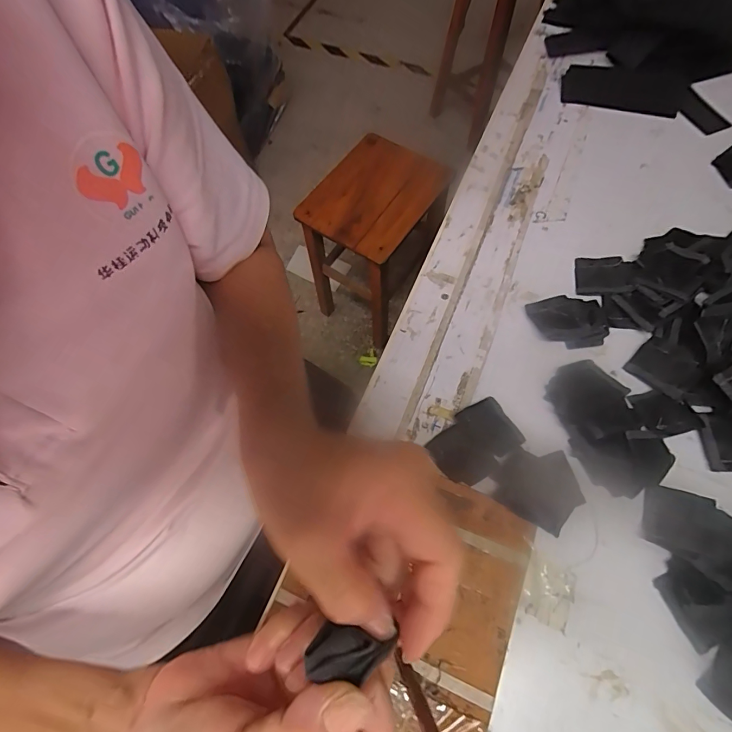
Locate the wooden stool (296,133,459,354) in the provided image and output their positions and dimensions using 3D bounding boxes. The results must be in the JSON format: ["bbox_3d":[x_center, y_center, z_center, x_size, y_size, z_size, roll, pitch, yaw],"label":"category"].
[{"bbox_3d":[0.037,-0.302,1.122,0.274,0.466,0.339,26,69,12],"label":"wooden stool"}]

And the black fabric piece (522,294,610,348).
[{"bbox_3d":[0.213,-0.046,0.420,0.078,0.012,0.055,-8,66,-1],"label":"black fabric piece"}]

